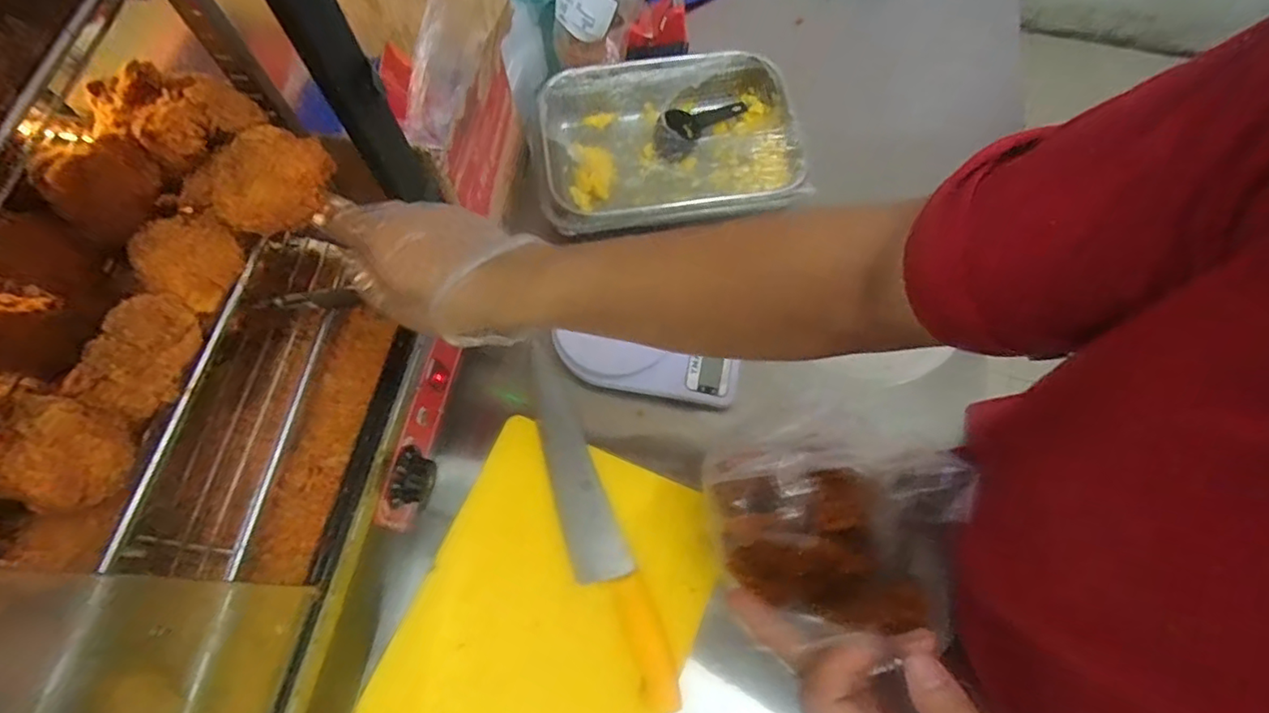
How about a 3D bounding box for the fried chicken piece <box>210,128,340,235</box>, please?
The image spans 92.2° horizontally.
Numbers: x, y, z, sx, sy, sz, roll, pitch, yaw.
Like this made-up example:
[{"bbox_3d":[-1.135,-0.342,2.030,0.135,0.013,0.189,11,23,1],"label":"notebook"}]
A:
[{"bbox_3d":[-0.211,-0.104,0.361,0.033,0.043,0.069,33,71,15],"label":"fried chicken piece"}]

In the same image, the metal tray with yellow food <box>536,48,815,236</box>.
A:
[{"bbox_3d":[0.040,-0.239,0.706,0.290,0.072,0.205,-11,67,-3],"label":"metal tray with yellow food"}]

